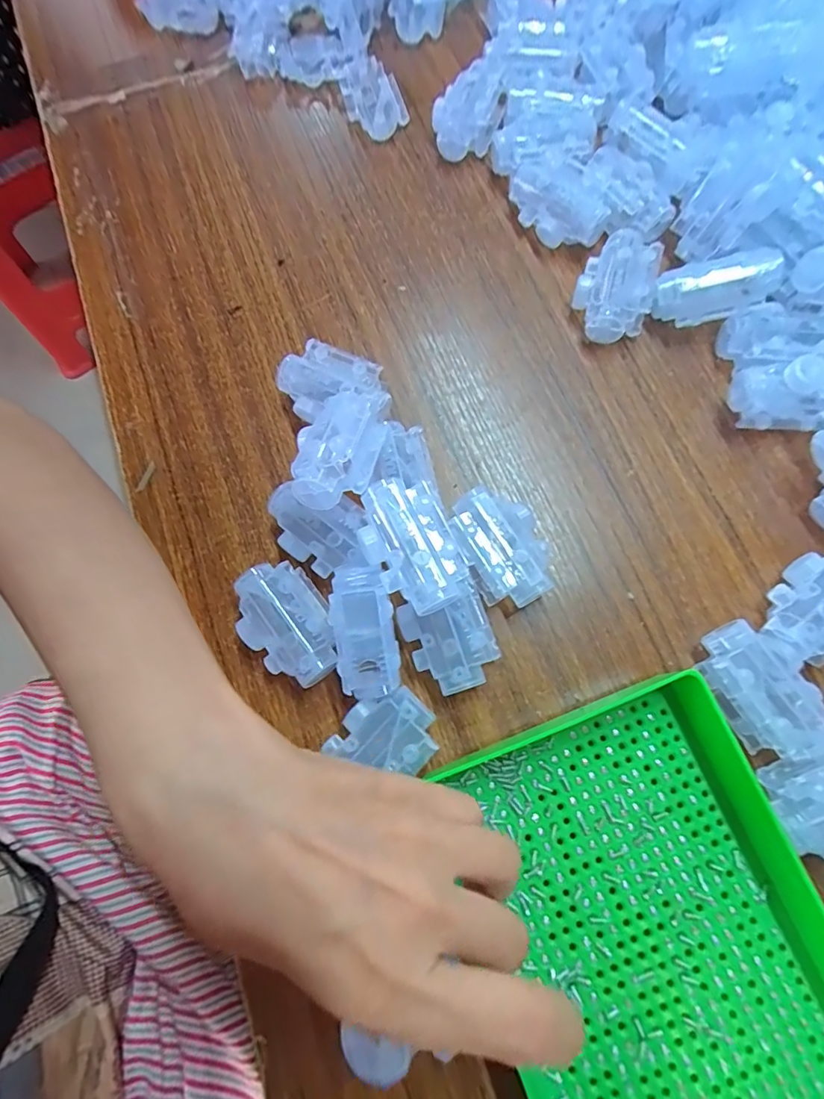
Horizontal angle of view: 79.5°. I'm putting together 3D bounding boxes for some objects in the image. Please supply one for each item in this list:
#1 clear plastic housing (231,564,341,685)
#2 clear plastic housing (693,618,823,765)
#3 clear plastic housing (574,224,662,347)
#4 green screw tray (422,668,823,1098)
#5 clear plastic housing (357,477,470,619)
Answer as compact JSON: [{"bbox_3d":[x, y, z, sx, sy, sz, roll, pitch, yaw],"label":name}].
[{"bbox_3d":[-0.069,0.042,0.275,0.046,0.027,0.068,-34,76,-7],"label":"clear plastic housing"},{"bbox_3d":[0.182,0.074,0.259,0.040,0.030,0.067,-36,77,-7],"label":"clear plastic housing"},{"bbox_3d":[0.133,-0.171,0.324,0.047,0.030,0.068,17,76,7],"label":"clear plastic housing"},{"bbox_3d":[0.120,0.195,0.223,0.152,0.039,0.237,-21,75,-4],"label":"green screw tray"},{"bbox_3d":[-0.001,-0.001,0.255,0.042,0.029,0.067,-26,76,-5],"label":"clear plastic housing"}]

